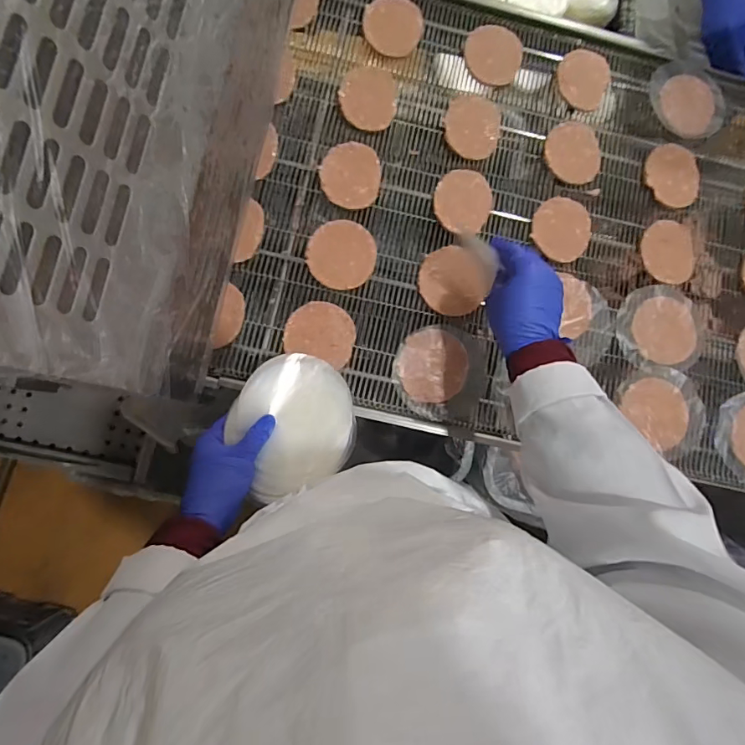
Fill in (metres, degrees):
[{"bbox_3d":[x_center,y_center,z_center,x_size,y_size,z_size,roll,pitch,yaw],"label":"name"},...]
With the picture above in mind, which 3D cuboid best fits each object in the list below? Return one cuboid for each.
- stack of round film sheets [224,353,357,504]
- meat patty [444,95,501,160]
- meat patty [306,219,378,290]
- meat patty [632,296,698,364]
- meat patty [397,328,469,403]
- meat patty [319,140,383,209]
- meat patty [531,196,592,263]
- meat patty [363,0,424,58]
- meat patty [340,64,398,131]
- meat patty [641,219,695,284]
[{"bbox_3d":[-0.084,0.052,0.498,0.129,0.022,0.132,-33,86,-8],"label":"stack of round film sheets"},{"bbox_3d":[0.140,-0.343,0.653,0.079,0.005,0.092,21,81,-2],"label":"meat patty"},{"bbox_3d":[-0.040,-0.154,0.617,0.087,0.017,0.090,1,82,-5],"label":"meat patty"},{"bbox_3d":[0.397,-0.057,0.630,0.083,0.008,0.090,1,82,-5],"label":"meat patty"},{"bbox_3d":[0.078,-0.009,0.598,0.085,0.009,0.092,1,82,-5],"label":"meat patty"},{"bbox_3d":[-0.029,-0.265,0.626,0.079,0.016,0.085,-2,82,-5],"label":"meat patty"},{"bbox_3d":[0.260,-0.195,0.637,0.081,0.017,0.082,1,82,-5],"label":"meat patty"},{"bbox_3d":[0.030,-0.491,0.658,0.082,0.010,0.093,0,82,-5],"label":"meat patty"},{"bbox_3d":[-0.005,-0.382,0.644,0.077,0.004,0.093,0,82,-5],"label":"meat patty"},{"bbox_3d":[0.415,-0.170,0.649,0.082,0.006,0.086,1,82,-5],"label":"meat patty"}]

